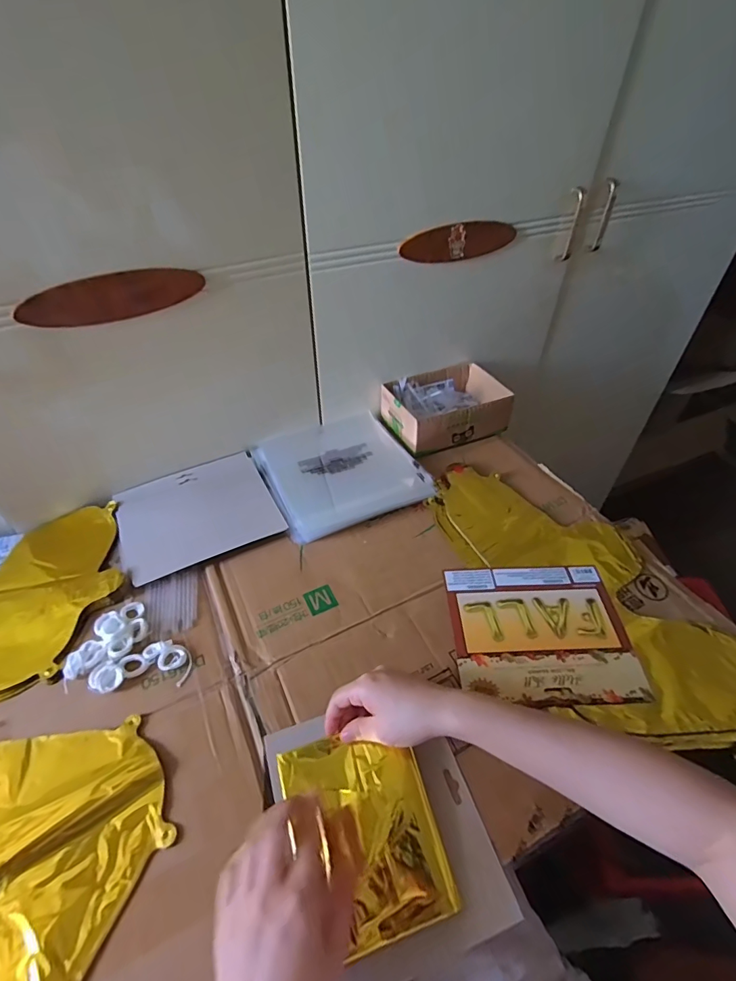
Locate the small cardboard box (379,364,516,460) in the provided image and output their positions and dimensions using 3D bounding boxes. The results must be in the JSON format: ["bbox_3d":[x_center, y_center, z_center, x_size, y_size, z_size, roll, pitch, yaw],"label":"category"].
[{"bbox_3d":[0.128,-0.142,0.755,0.185,0.060,0.138,-18,49,-18],"label":"small cardboard box"}]

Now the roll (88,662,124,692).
[{"bbox_3d":[-0.266,0.188,0.460,0.033,0.011,0.027,8,46,7],"label":"roll"}]

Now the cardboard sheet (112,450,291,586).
[{"bbox_3d":[-0.234,0.026,0.625,0.194,0.007,0.166,-21,50,-20],"label":"cardboard sheet"}]

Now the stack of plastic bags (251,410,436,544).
[{"bbox_3d":[-0.043,-0.036,0.688,0.217,0.014,0.213,-19,49,-18],"label":"stack of plastic bags"}]

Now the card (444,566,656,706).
[{"bbox_3d":[0.192,0.154,0.510,0.189,0.007,0.160,-1,46,-2],"label":"card"}]

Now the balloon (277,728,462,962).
[{"bbox_3d":[-0.003,0.281,0.383,0.115,0.016,0.147,-13,47,-13],"label":"balloon"}]

